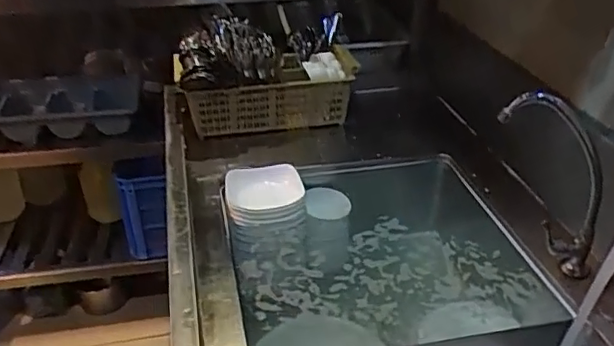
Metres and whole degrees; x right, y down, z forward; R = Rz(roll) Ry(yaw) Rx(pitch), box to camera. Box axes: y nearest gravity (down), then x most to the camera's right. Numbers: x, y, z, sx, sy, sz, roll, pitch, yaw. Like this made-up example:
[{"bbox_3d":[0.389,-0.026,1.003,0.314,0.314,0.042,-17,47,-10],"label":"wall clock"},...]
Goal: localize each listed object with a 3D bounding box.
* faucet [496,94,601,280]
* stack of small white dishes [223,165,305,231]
[{"bbox_3d":[0.390,0.018,0.961,0.181,0.307,0.086,10,33,16],"label":"faucet"},{"bbox_3d":[-0.085,0.042,1.186,0.152,0.056,0.158,-4,32,-6],"label":"stack of small white dishes"}]

